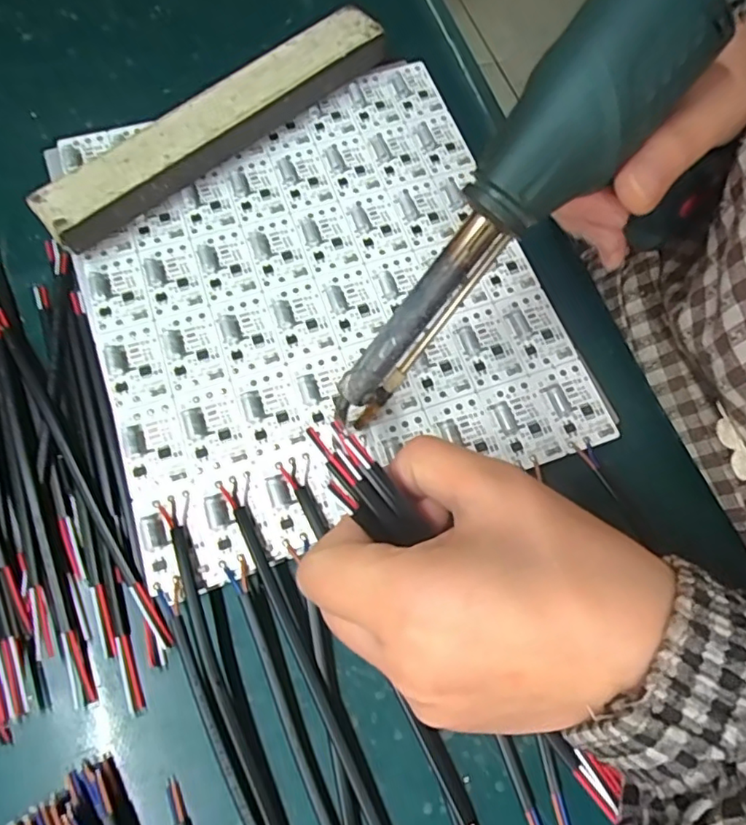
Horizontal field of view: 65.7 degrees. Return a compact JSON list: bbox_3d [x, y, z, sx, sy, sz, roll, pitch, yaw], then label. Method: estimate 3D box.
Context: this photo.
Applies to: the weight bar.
[{"bbox_3d":[-0.076,-0.145,0.294,0.197,0.026,0.026,-41,75,-15],"label":"weight bar"}]

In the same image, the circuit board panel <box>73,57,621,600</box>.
[{"bbox_3d":[-0.027,-0.058,0.274,0.203,0.008,0.222,-19,71,-8],"label":"circuit board panel"}]

